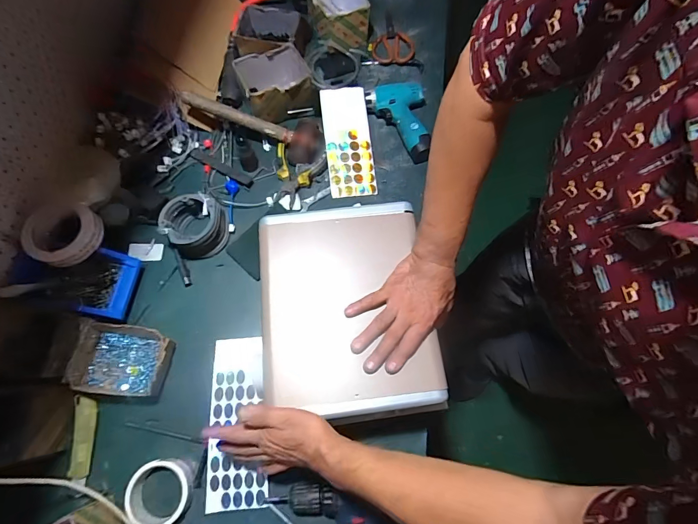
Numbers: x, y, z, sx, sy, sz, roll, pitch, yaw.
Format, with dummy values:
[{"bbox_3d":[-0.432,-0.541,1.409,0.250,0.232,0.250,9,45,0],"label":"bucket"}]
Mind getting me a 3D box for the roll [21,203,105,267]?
[{"bbox_3d":[-0.480,-0.048,0.602,0.102,0.046,0.113,28,72,9],"label":"roll"}]

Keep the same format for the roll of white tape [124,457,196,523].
[{"bbox_3d":[-0.291,0.355,0.551,0.088,0.031,0.090,0,70,0],"label":"roll of white tape"}]

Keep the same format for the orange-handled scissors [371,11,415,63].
[{"bbox_3d":[0.114,-0.560,0.898,0.101,0.021,0.157,5,70,2],"label":"orange-handled scissors"}]

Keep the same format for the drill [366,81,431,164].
[{"bbox_3d":[0.118,-0.312,0.798,0.135,0.049,0.193,-9,70,-3],"label":"drill"}]

